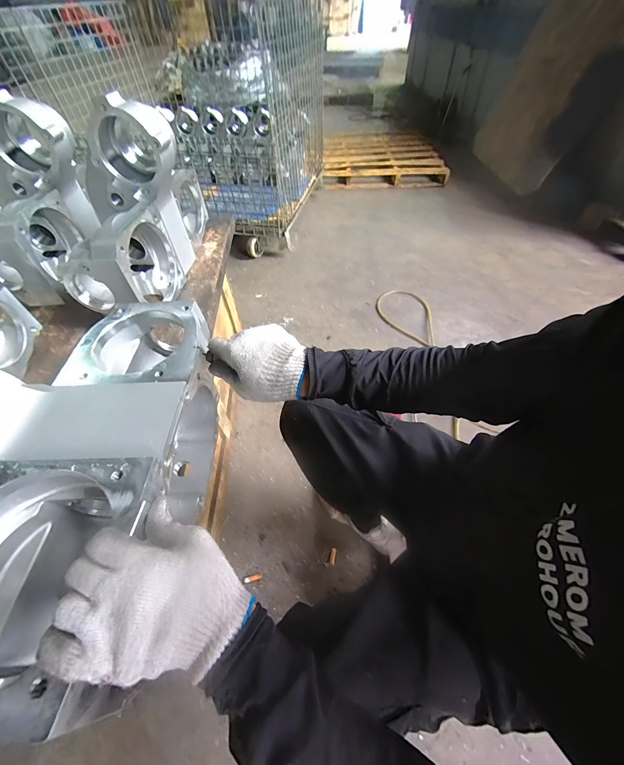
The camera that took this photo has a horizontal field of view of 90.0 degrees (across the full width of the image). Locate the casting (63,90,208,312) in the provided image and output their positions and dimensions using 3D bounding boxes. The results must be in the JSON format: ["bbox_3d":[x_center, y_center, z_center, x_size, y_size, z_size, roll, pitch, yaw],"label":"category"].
[{"bbox_3d":[-0.375,-0.368,0.667,0.216,0.299,0.437,-5,52,-2],"label":"casting"}]

